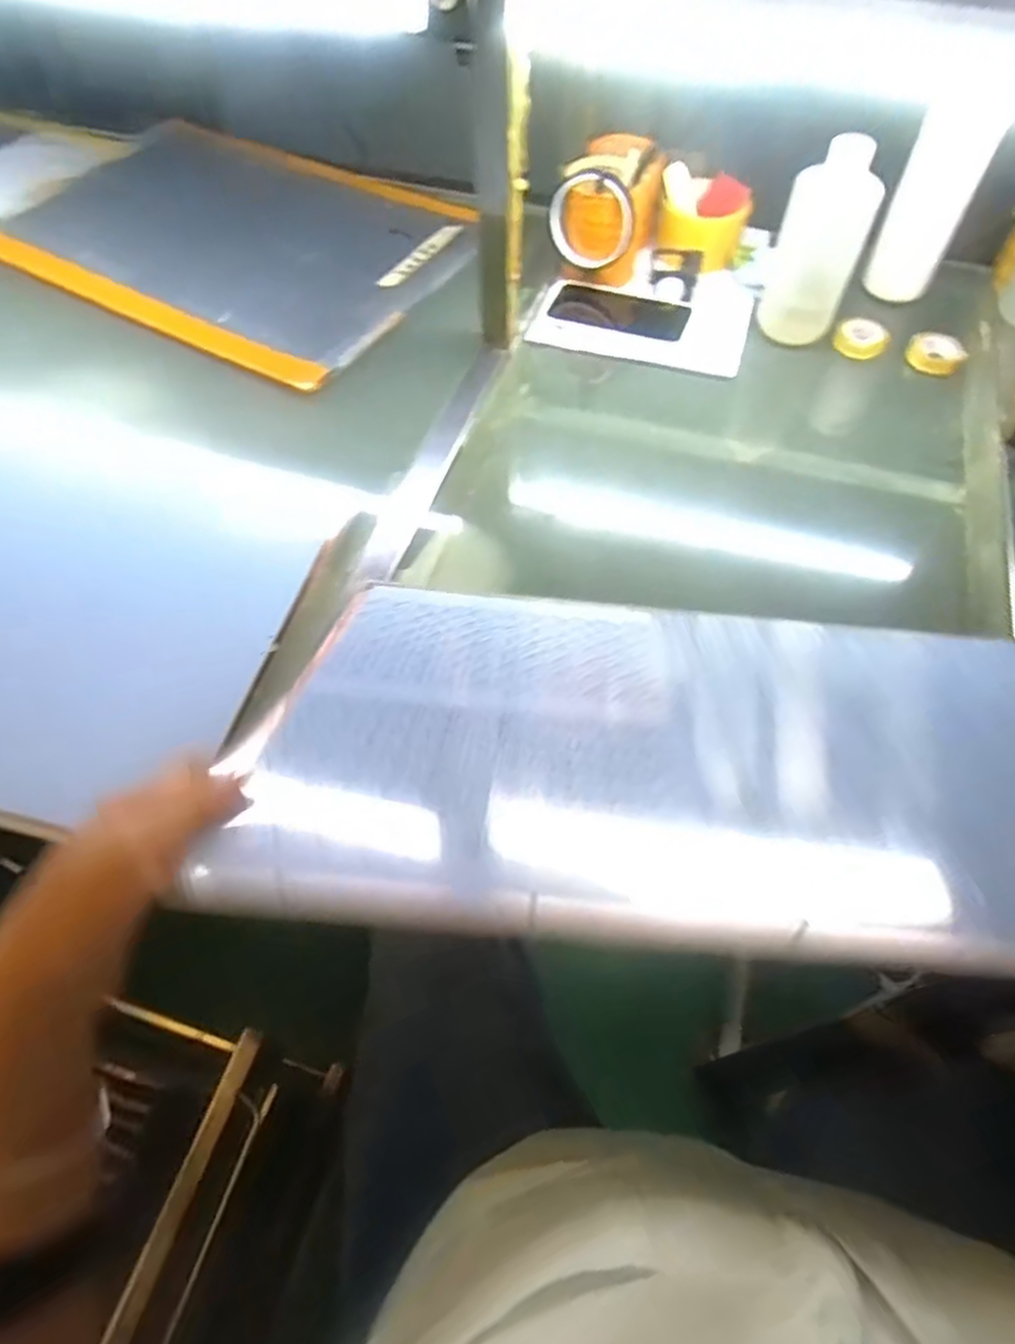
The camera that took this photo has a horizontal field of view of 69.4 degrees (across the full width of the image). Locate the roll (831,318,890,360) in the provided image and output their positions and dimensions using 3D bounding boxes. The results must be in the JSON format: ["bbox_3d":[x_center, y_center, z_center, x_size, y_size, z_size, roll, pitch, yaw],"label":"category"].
[{"bbox_3d":[0.361,-0.341,0.749,0.053,0.016,0.057,0,57,0],"label":"roll"}]

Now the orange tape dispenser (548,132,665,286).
[{"bbox_3d":[0.106,-0.487,0.771,0.089,0.116,0.115,24,60,15],"label":"orange tape dispenser"}]

